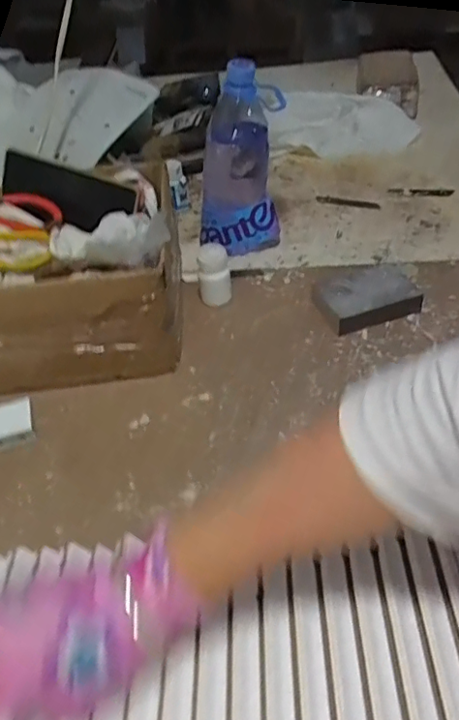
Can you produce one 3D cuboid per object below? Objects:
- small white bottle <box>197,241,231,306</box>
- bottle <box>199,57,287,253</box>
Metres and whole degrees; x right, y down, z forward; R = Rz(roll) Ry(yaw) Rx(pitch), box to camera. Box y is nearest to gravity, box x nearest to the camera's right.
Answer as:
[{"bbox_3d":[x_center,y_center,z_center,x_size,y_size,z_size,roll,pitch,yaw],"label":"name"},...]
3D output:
[{"bbox_3d":[-0.017,-0.096,0.636,0.036,0.063,0.039,-3,44,2],"label":"small white bottle"},{"bbox_3d":[0.013,-0.241,0.684,0.108,0.208,0.084,-9,45,-4],"label":"bottle"}]

